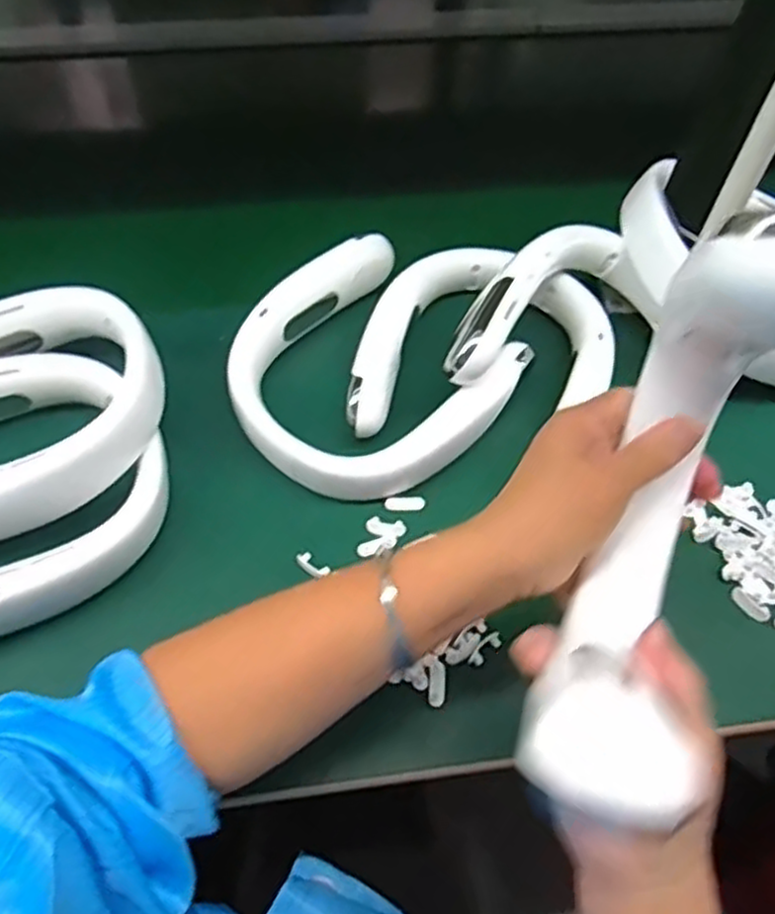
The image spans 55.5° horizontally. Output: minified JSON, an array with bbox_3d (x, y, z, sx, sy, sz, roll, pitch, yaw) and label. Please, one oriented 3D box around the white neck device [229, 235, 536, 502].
[{"bbox_3d":[-0.017,-0.066,0.570,0.195,0.045,0.207,42,67,19],"label":"white neck device"}]

